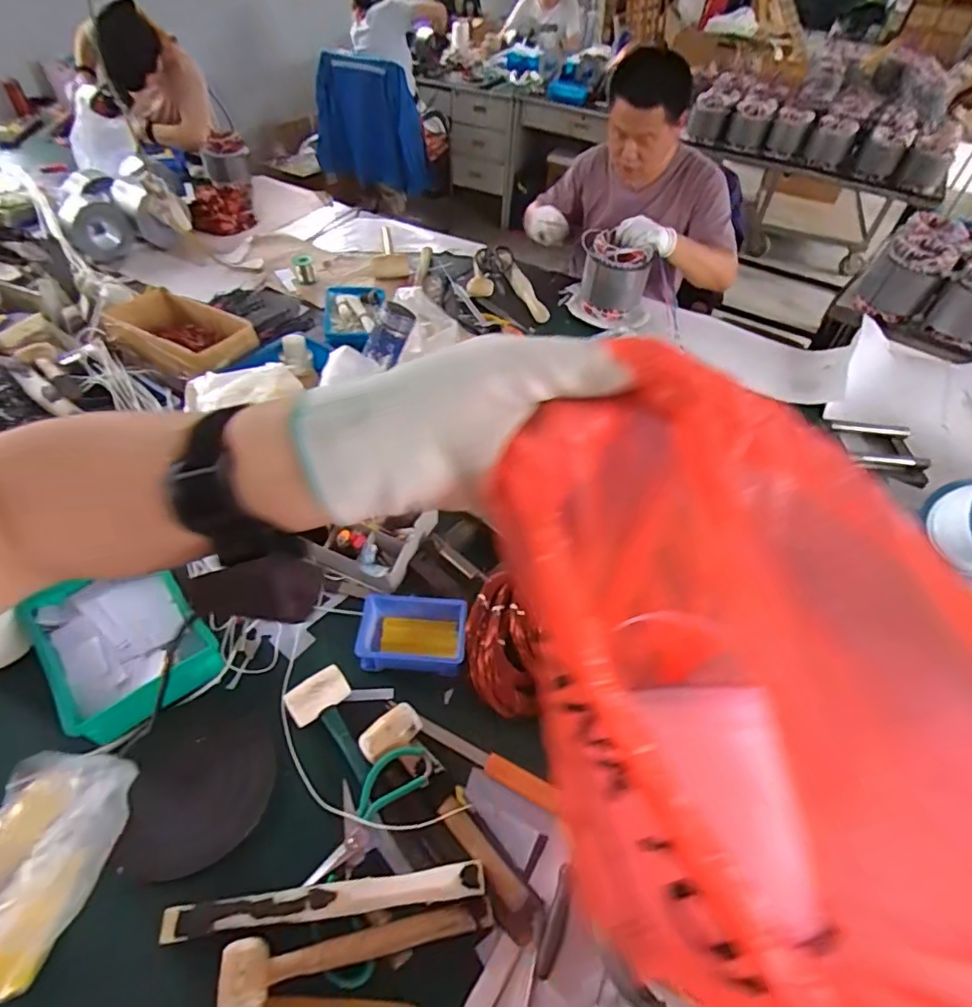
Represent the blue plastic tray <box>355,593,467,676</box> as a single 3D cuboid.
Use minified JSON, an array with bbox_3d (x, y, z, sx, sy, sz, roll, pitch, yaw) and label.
[{"bbox_3d":[-0.107,0.188,0.777,0.153,0.050,0.099,5,49,0],"label":"blue plastic tray"}]

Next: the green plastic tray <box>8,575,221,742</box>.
[{"bbox_3d":[-0.482,0.184,0.718,0.179,0.086,0.240,-35,59,-29],"label":"green plastic tray"}]

